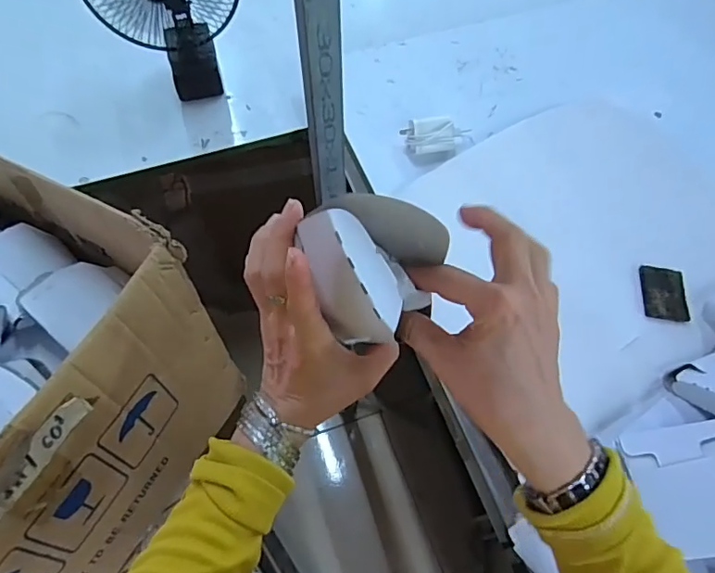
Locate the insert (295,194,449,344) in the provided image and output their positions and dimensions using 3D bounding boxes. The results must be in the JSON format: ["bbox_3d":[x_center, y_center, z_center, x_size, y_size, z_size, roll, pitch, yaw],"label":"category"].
[{"bbox_3d":[0.007,-0.010,0.318,0.056,0.084,0.086,-24,91,-43],"label":"insert"}]

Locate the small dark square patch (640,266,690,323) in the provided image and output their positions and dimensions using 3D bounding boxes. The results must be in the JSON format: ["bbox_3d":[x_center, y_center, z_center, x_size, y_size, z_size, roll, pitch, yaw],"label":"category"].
[{"bbox_3d":[0.379,0.008,0.649,0.051,0.008,0.071,6,62,3],"label":"small dark square patch"}]

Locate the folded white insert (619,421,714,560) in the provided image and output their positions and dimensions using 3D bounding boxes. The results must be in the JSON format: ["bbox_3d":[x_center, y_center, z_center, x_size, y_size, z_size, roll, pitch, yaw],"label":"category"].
[{"bbox_3d":[0.342,0.186,0.497,0.136,0.032,0.112,-26,65,27],"label":"folded white insert"}]

